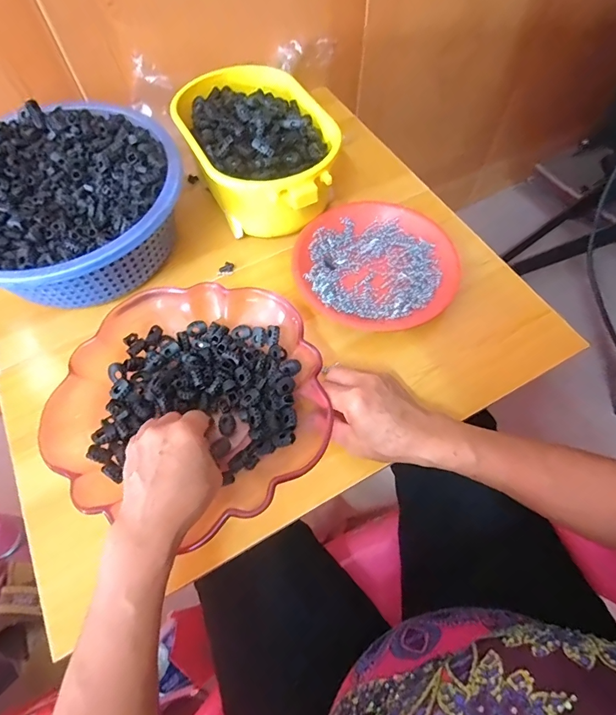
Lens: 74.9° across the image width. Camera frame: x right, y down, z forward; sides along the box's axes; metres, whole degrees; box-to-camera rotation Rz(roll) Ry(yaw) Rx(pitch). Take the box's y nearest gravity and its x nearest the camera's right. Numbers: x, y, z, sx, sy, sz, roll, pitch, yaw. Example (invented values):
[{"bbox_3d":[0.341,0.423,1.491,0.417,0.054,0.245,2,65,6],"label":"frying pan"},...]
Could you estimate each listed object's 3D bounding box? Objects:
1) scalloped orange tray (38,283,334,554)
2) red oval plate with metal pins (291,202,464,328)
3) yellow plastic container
[{"bbox_3d":[-0.103,0.039,0.391,0.239,0.058,0.227,7,63,4],"label":"scalloped orange tray"},{"bbox_3d":[0.084,-0.114,0.499,0.192,0.026,0.182,29,67,15],"label":"red oval plate with metal pins"},{"bbox_3d":[-0.062,-0.263,0.521,0.165,0.085,0.249,-27,66,-12],"label":"yellow plastic container"}]

